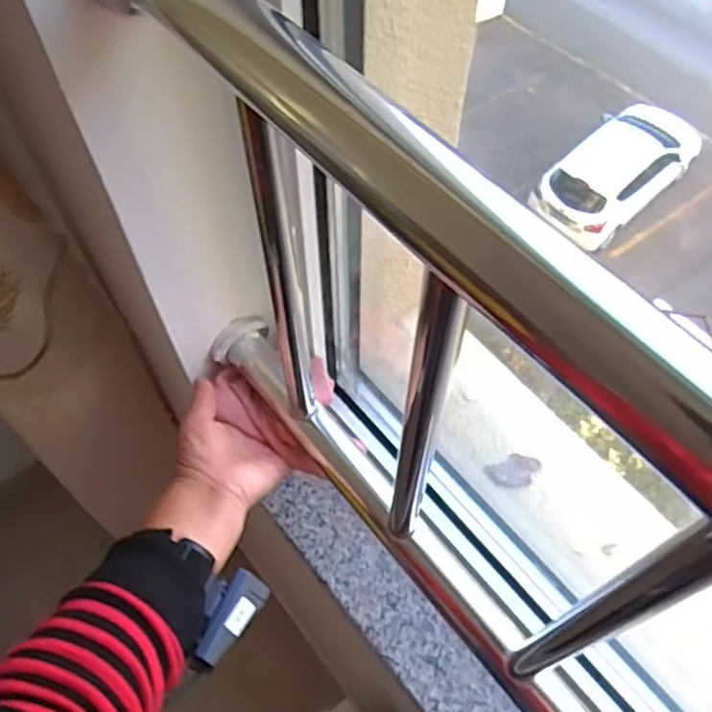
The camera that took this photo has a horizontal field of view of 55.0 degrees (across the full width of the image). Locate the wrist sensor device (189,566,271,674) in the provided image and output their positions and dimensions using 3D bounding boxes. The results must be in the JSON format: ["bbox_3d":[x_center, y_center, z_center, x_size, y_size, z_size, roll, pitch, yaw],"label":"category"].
[{"bbox_3d":[-0.093,0.186,0.485,0.031,0.024,0.071,27,63,15],"label":"wrist sensor device"}]

